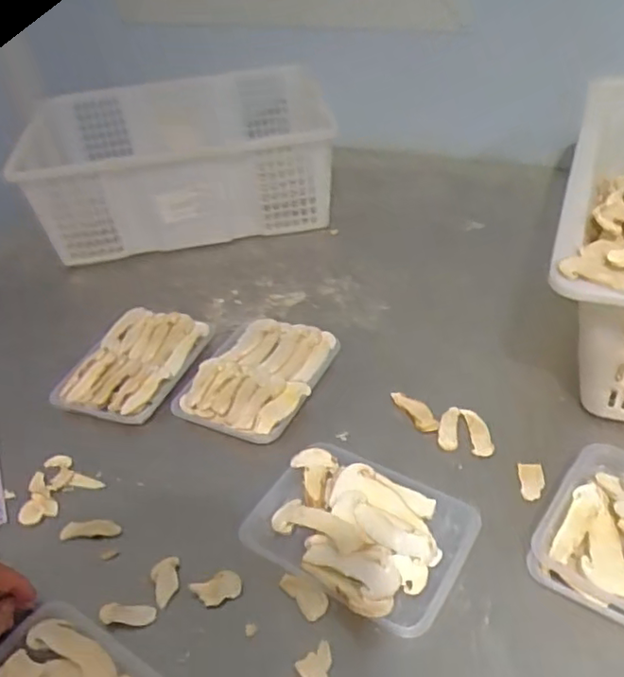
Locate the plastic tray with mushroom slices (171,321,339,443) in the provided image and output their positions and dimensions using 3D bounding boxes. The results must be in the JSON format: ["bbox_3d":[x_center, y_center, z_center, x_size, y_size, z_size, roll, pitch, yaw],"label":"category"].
[{"bbox_3d":[-0.063,0.039,0.710,0.140,0.023,0.171,14,44,23],"label":"plastic tray with mushroom slices"}]

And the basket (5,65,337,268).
[{"bbox_3d":[-0.213,-0.281,1.006,0.449,0.208,0.338,-7,40,-1],"label":"basket"}]

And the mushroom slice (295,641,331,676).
[{"bbox_3d":[0.007,0.254,0.468,0.030,0.005,0.036,-26,42,-22],"label":"mushroom slice"}]

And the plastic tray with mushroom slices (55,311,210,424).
[{"bbox_3d":[-0.215,0.028,0.736,0.116,0.031,0.166,14,44,23],"label":"plastic tray with mushroom slices"}]

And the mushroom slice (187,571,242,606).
[{"bbox_3d":[-0.082,0.213,0.527,0.042,0.004,0.024,-17,39,-11],"label":"mushroom slice"}]

